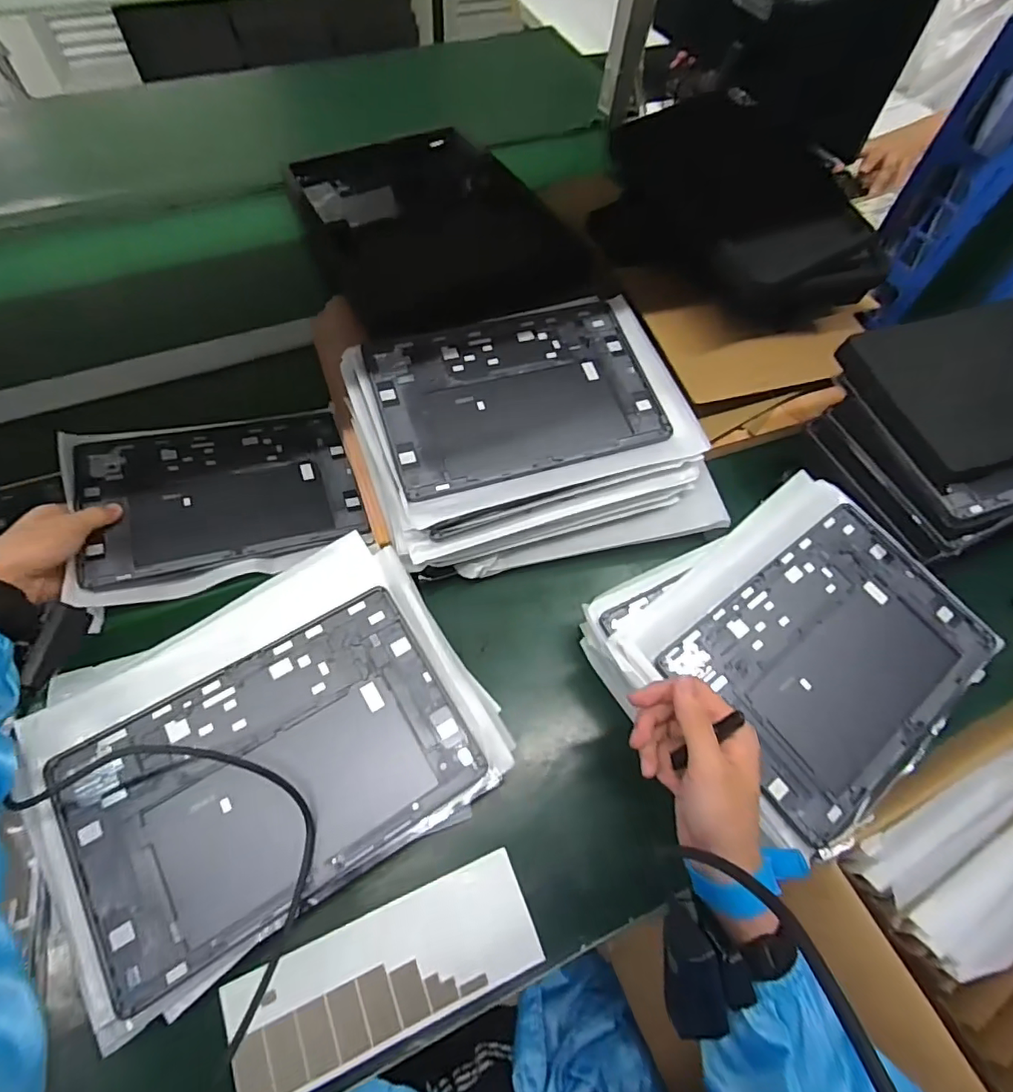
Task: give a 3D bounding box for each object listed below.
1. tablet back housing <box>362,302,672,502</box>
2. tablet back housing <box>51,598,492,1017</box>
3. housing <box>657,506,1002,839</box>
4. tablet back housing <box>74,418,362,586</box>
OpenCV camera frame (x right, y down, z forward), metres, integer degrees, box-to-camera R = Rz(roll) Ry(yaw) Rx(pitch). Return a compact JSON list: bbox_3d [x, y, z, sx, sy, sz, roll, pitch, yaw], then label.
[{"bbox_3d":[0.011,-0.144,0.513,0.254,0.006,0.169,-16,72,-14],"label":"tablet back housing"},{"bbox_3d":[-0.162,0.156,0.386,0.254,0.014,0.166,-29,68,-18],"label":"tablet back housing"},{"bbox_3d":[0.269,0.089,0.448,0.250,0.012,0.172,-34,72,-18],"label":"housing"},{"bbox_3d":[-0.282,-0.057,0.553,0.246,0.011,0.172,-12,63,-21],"label":"tablet back housing"}]

